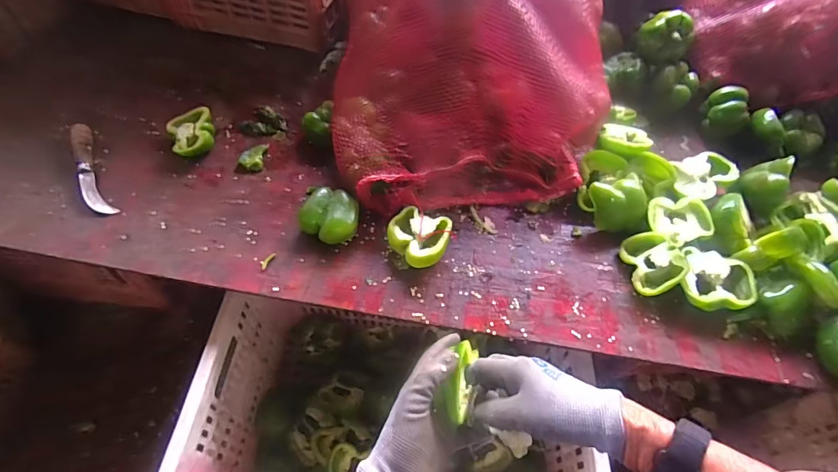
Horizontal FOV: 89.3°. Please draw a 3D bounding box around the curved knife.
[{"bbox_3d":[-0.476,-0.100,0.610,0.033,0.016,0.185,-27,61,-20],"label":"curved knife"}]

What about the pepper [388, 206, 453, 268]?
[{"bbox_3d":[-0.002,0.007,0.557,0.077,0.041,0.073,2,56,-3],"label":"pepper"}]

